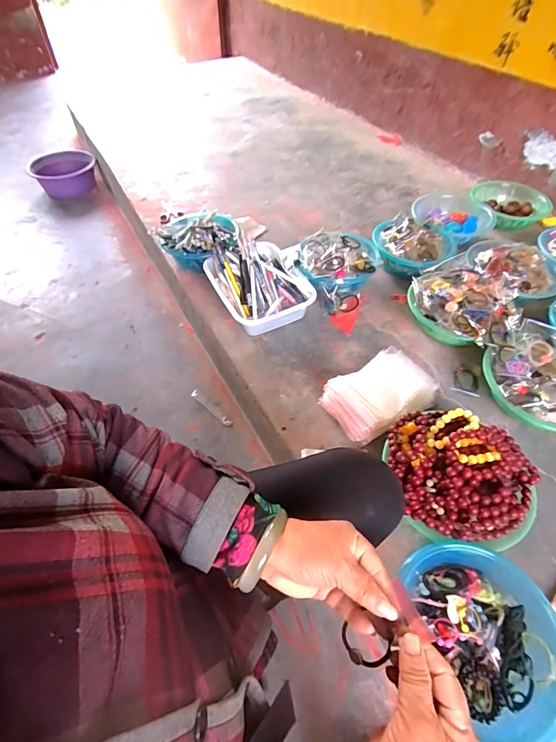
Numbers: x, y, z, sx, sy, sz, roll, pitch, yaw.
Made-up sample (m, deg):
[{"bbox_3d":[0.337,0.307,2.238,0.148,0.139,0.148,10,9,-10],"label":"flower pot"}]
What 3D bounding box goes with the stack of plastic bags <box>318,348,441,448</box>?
[{"bbox_3d":[0.209,0.045,0.759,0.224,0.075,0.143,-28,57,-21],"label":"stack of plastic bags"}]

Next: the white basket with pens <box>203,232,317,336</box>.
[{"bbox_3d":[-0.053,-0.222,0.936,0.207,0.115,0.288,-22,55,-18],"label":"white basket with pens"}]

